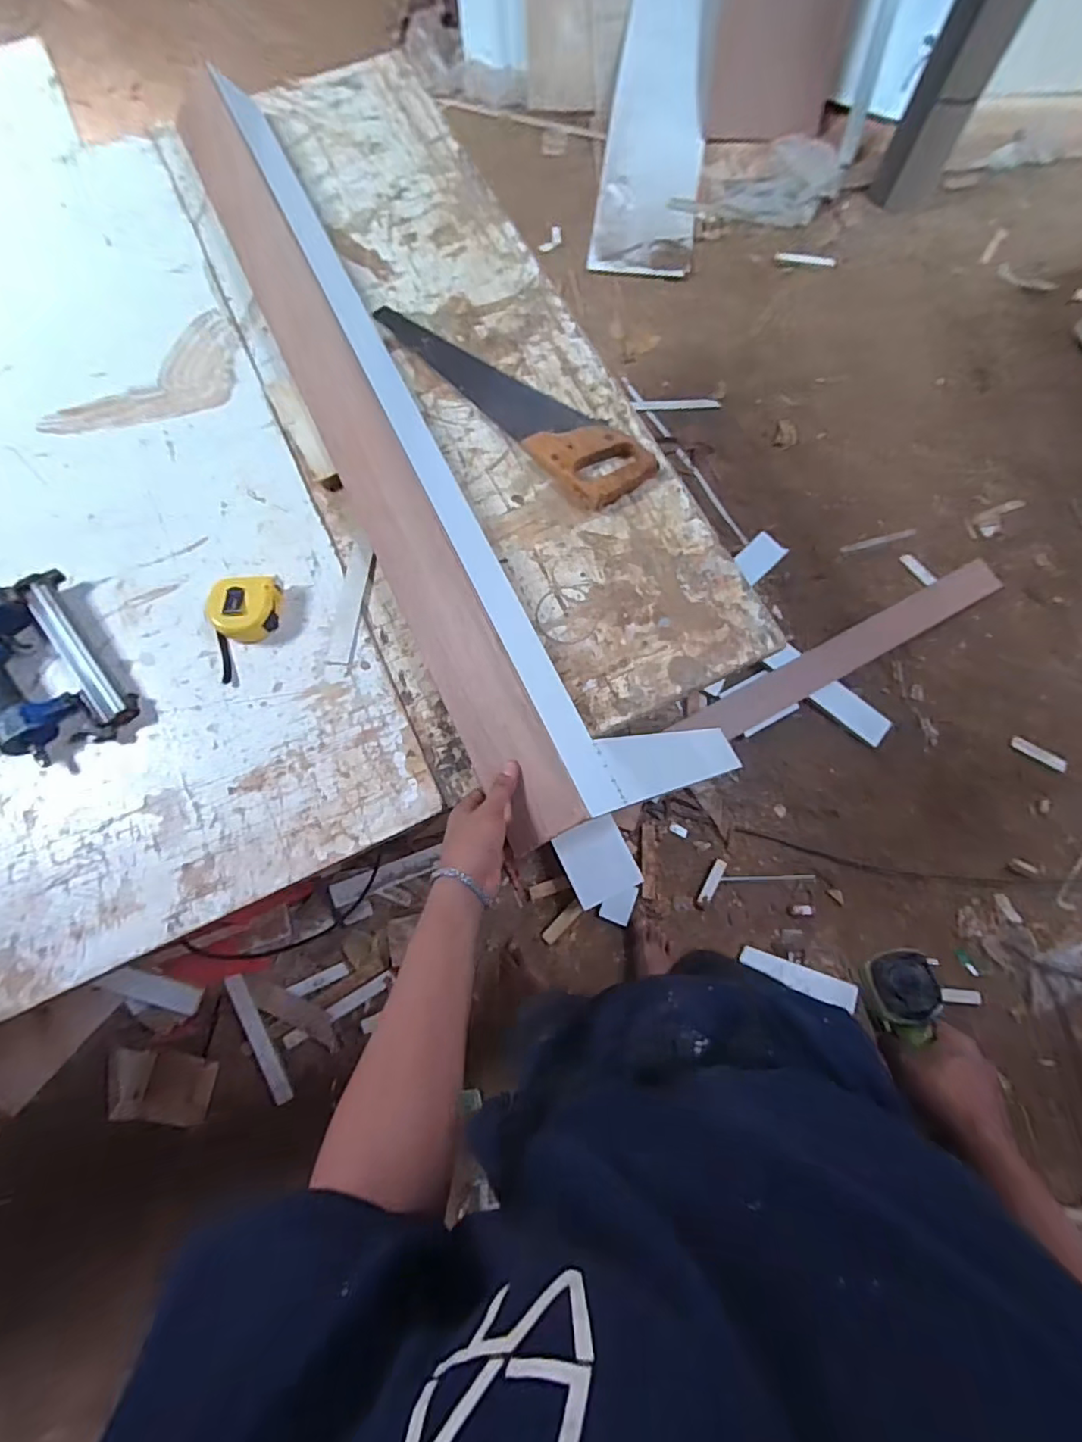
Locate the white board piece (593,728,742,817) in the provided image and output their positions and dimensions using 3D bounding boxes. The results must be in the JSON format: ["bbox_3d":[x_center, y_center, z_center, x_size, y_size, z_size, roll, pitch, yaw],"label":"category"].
[{"bbox_3d":[0.186,0.052,0.817,0.018,0.541,0.083,-37,73,27],"label":"white board piece"}]

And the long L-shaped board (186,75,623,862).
[{"bbox_3d":[-0.222,-0.387,0.747,0.138,0.090,1.150,-25,75,-7],"label":"long L-shaped board"}]

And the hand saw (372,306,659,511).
[{"bbox_3d":[-0.038,-0.447,0.784,0.112,0.027,0.444,-40,77,-10],"label":"hand saw"}]

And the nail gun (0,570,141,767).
[{"bbox_3d":[-0.578,-0.055,0.657,0.153,0.063,0.220,-35,76,-9],"label":"nail gun"}]

